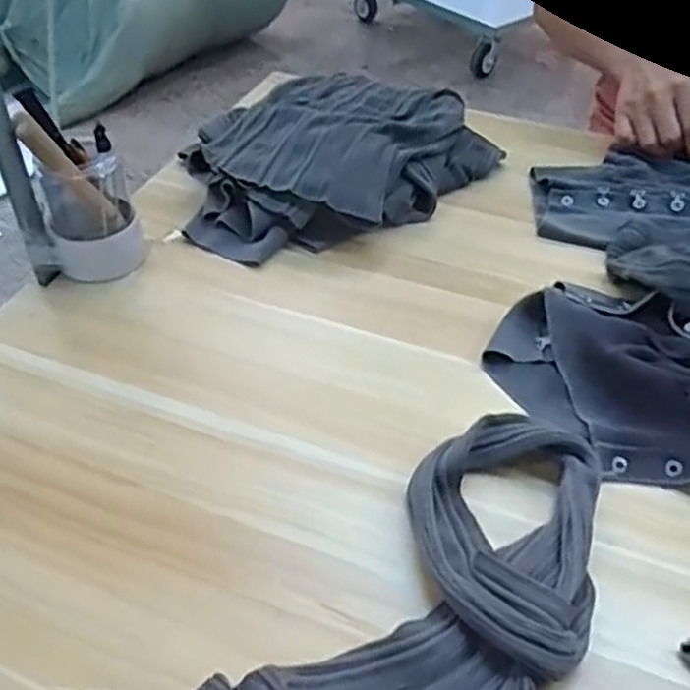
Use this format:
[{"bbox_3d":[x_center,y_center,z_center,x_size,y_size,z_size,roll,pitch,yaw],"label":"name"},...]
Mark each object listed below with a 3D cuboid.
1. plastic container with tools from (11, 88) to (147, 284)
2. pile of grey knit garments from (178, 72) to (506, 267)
[{"bbox_3d":[-0.240,-0.143,0.660,0.076,0.150,0.072,-20,48,-20],"label":"plastic container with tools"},{"bbox_3d":[-0.027,-0.206,0.781,0.270,0.072,0.322,30,51,27],"label":"pile of grey knit garments"}]

